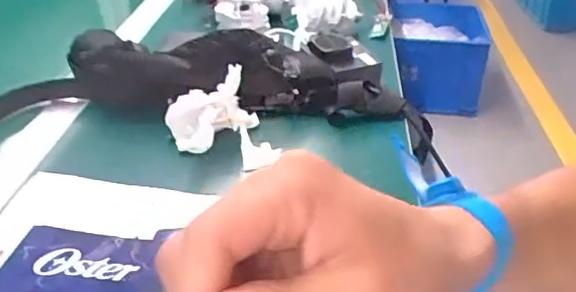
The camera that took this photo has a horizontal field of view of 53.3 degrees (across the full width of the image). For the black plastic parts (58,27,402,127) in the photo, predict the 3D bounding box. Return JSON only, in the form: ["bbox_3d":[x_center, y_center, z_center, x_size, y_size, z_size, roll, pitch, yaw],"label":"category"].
[{"bbox_3d":[-0.056,-0.079,0.598,0.329,0.074,0.113,-3,32,-4],"label":"black plastic parts"}]

